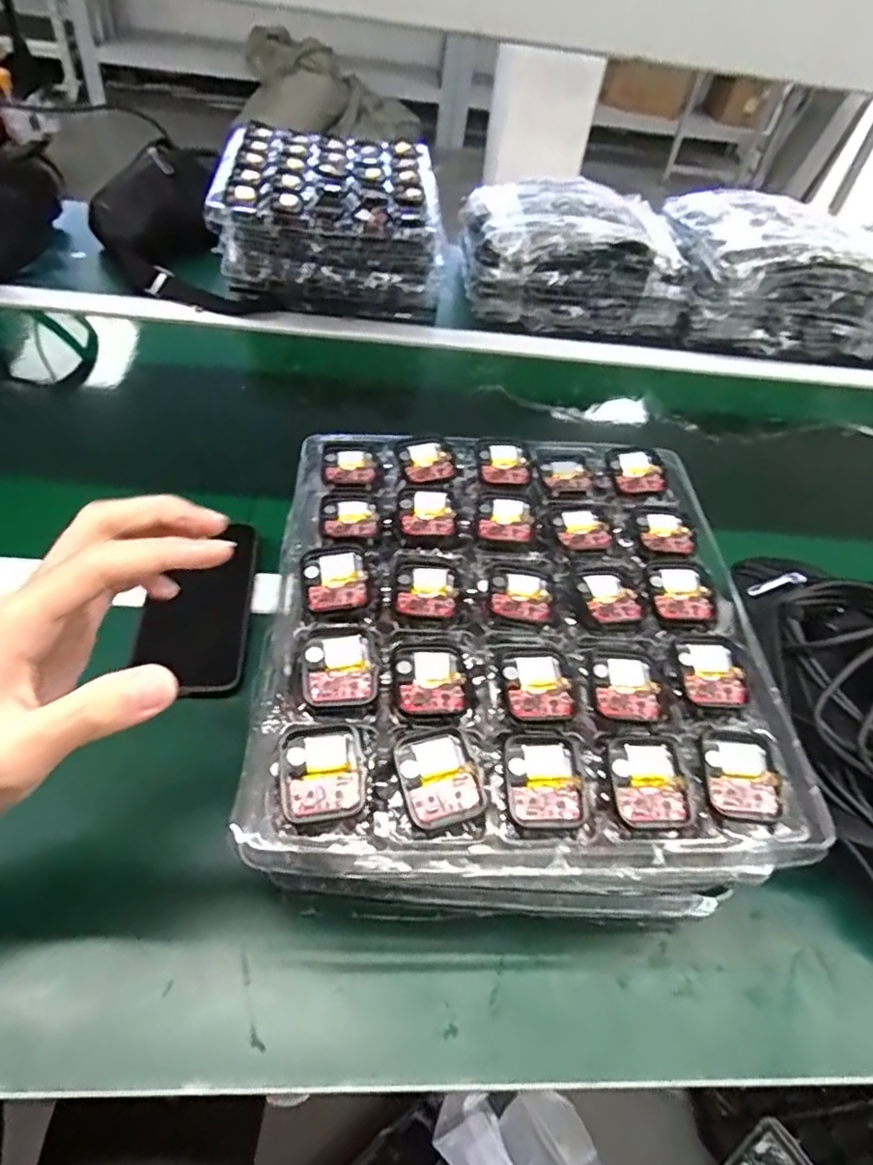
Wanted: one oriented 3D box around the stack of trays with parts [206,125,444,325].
[{"bbox_3d":[-0.134,-0.468,0.862,0.267,0.151,0.251,-1,47,-5],"label":"stack of trays with parts"}]

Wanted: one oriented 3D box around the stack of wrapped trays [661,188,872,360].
[{"bbox_3d":[0.469,-0.444,0.928,0.301,0.130,0.249,-4,48,-8],"label":"stack of wrapped trays"}]

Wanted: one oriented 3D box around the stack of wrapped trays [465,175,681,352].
[{"bbox_3d":[0.179,-0.463,0.914,0.287,0.119,0.246,1,47,-4],"label":"stack of wrapped trays"}]

